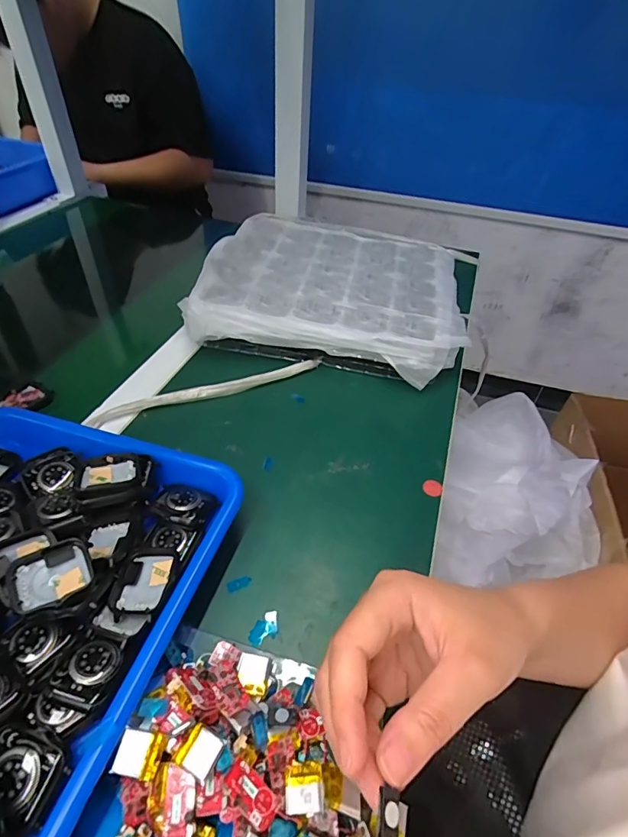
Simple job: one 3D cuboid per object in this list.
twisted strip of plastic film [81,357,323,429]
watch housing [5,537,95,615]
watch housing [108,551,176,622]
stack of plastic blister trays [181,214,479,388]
[{"bbox_3d":[-0.098,-0.027,0.435,0.231,0.009,0.014,-17,48,-20],"label":"twisted strip of plastic film"},{"bbox_3d":[-0.153,0.092,0.257,0.042,0.008,0.037,-23,57,-33],"label":"watch housing"},{"bbox_3d":[-0.107,0.102,0.274,0.032,0.008,0.040,5,44,1],"label":"watch housing"},{"bbox_3d":[0.024,-0.160,0.544,0.294,0.053,0.262,9,44,6],"label":"stack of plastic blister trays"}]

